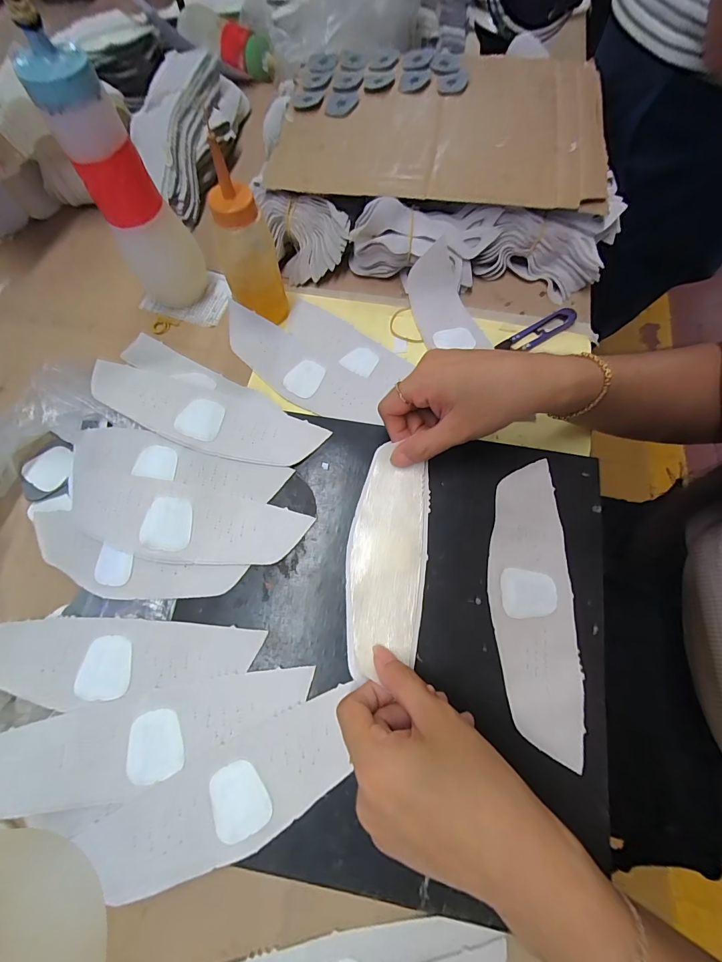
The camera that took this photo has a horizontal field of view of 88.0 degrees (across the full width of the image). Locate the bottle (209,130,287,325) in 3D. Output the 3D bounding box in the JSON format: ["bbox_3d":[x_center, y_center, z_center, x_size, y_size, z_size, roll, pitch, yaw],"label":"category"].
[{"bbox_3d":[-0.095,-0.195,0.323,0.042,0.127,0.044,7,69,3],"label":"bottle"}]

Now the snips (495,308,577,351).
[{"bbox_3d":[0.174,-0.147,0.367,0.085,0.009,0.021,-30,72,-10],"label":"snips"}]

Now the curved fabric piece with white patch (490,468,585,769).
[{"bbox_3d":[0.121,0.080,0.265,0.055,0.006,0.192,0,69,1],"label":"curved fabric piece with white patch"}]

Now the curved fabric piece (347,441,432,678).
[{"bbox_3d":[0.020,0.053,0.272,0.056,0.009,0.156,8,71,3],"label":"curved fabric piece"}]

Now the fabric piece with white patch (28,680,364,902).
[{"bbox_3d":[-0.087,0.193,0.224,0.171,0.004,0.060,-21,72,-8],"label":"fabric piece with white patch"}]

